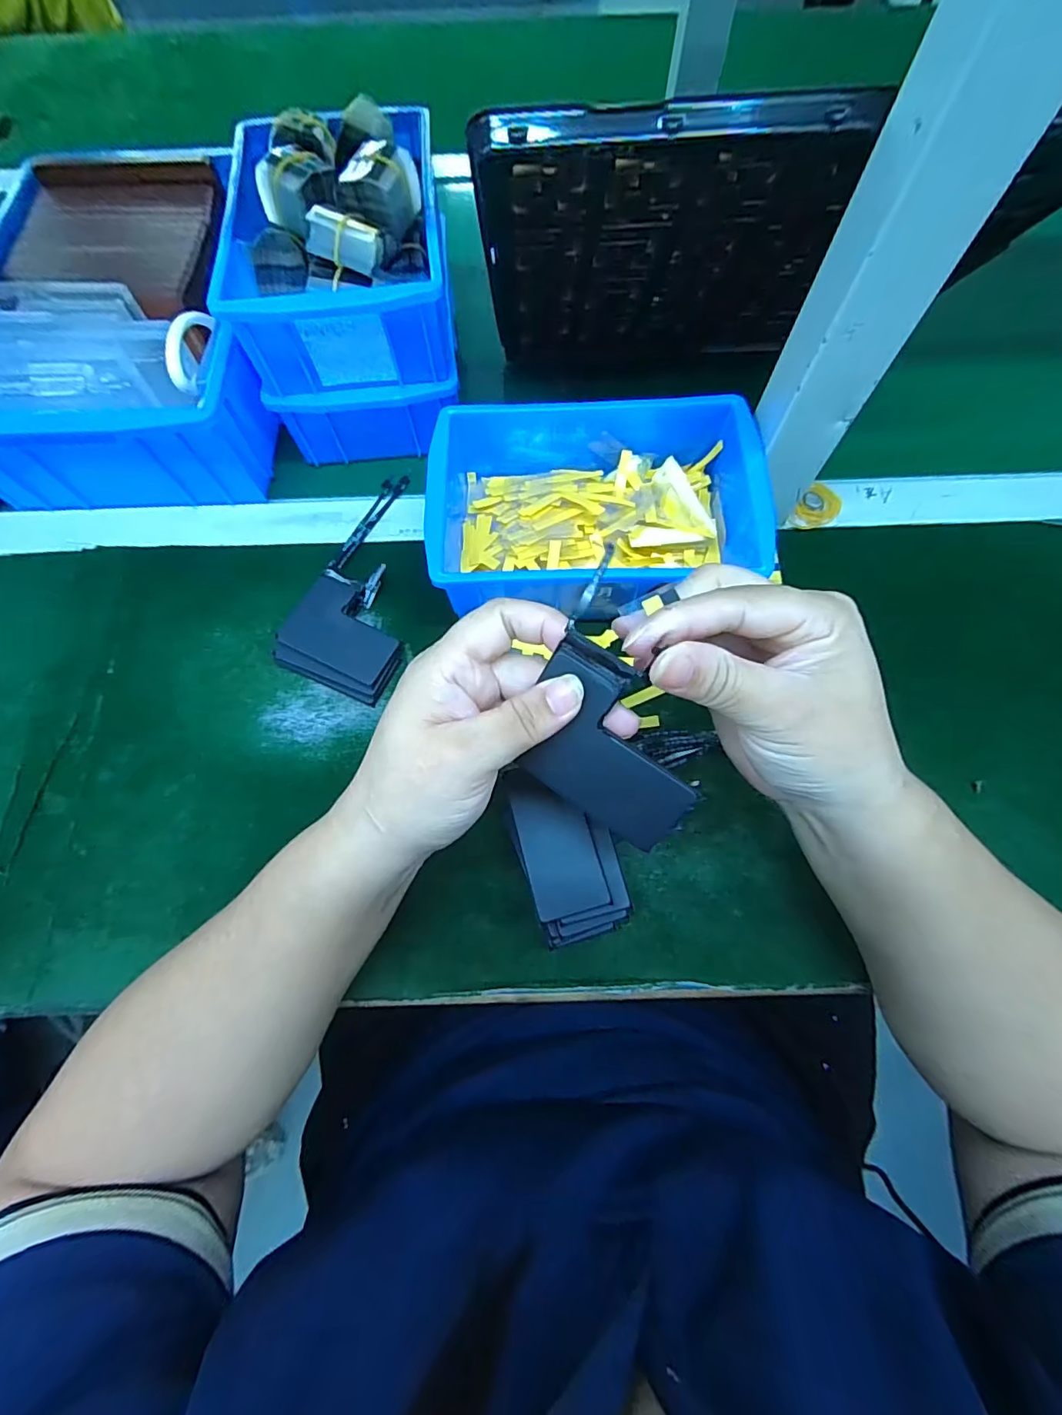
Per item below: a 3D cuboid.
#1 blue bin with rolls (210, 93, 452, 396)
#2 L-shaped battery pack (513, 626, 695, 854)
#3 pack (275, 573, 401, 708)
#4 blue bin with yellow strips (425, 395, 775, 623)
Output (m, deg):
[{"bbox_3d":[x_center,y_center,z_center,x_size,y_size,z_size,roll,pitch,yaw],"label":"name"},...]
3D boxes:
[{"bbox_3d":[-0.121,-0.311,0.353,0.140,0.085,0.193,-5,71,-1],"label":"blue bin with rolls"},{"bbox_3d":[0.032,0.016,0.206,0.074,0.005,0.062,32,112,4],"label":"L-shaped battery pack"},{"bbox_3d":[-0.122,-0.048,0.346,0.075,0.019,0.070,23,73,9],"label":"pack"},{"bbox_3d":[0.037,-0.136,0.341,0.200,0.064,0.152,-3,71,0],"label":"blue bin with yellow strips"}]

